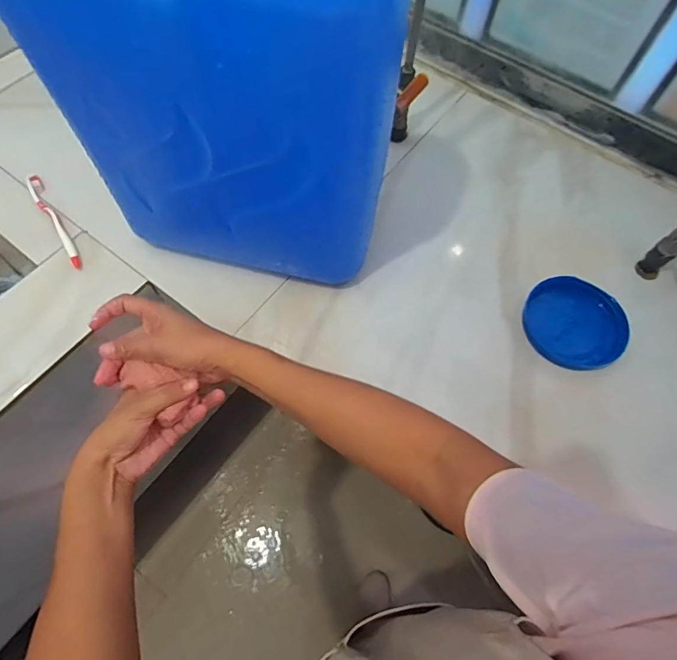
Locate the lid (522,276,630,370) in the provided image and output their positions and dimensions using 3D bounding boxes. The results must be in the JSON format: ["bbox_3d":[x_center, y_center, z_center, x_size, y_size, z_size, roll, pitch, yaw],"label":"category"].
[{"bbox_3d":[0.301,-0.011,0.561,0.124,0.021,0.111,23,67,8],"label":"lid"}]

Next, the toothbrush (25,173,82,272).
[{"bbox_3d":[-0.394,-0.152,0.606,0.019,0.013,0.176,-30,70,-15],"label":"toothbrush"}]

